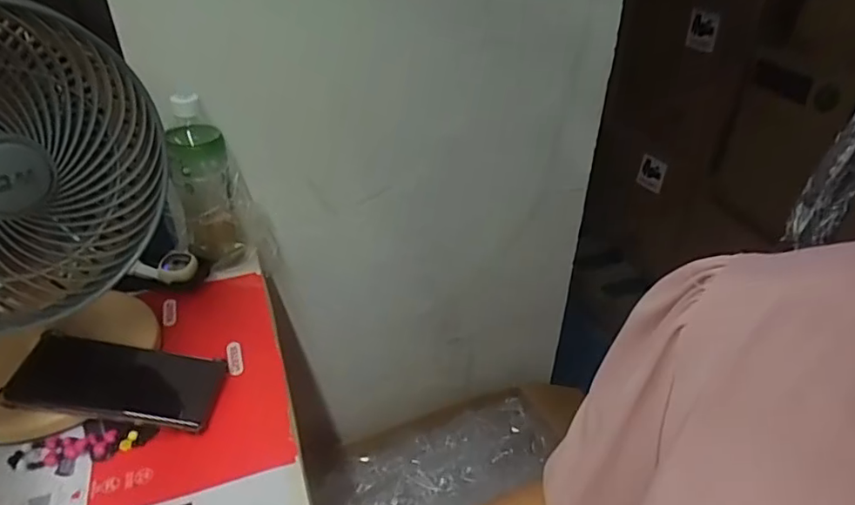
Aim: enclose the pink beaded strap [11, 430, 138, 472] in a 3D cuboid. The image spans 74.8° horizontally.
[{"bbox_3d":[-0.297,0.165,0.472,0.094,0.012,0.027,-7,35,-12],"label":"pink beaded strap"}]

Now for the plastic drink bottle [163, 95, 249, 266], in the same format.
[{"bbox_3d":[-0.257,-0.071,0.648,0.062,0.214,0.051,-13,37,-20],"label":"plastic drink bottle"}]

